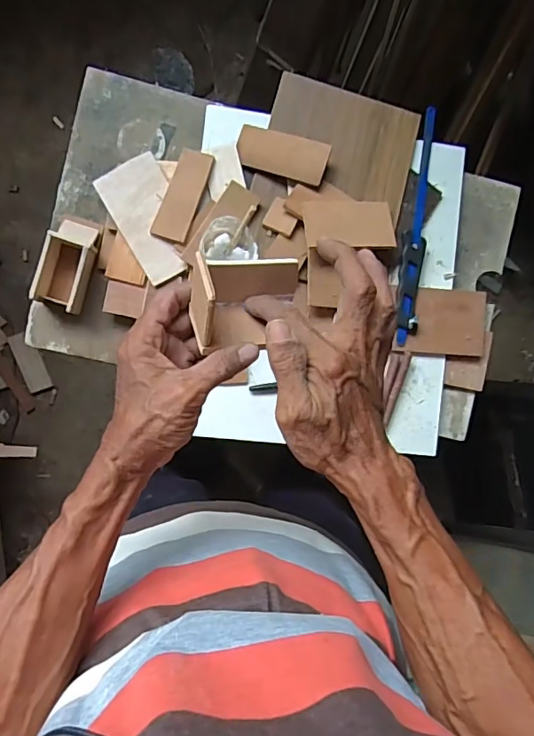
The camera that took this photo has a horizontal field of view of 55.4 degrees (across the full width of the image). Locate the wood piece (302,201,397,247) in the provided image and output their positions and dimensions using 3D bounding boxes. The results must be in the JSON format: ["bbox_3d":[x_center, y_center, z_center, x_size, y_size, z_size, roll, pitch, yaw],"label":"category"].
[{"bbox_3d":[0.099,-0.170,0.603,0.114,0.009,0.067,-3,68,-17],"label":"wood piece"}]

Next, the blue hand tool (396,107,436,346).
[{"bbox_3d":[0.187,-0.178,0.634,0.034,0.018,0.298,8,91,-7],"label":"blue hand tool"}]

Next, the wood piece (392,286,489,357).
[{"bbox_3d":[0.228,-0.060,0.654,0.113,0.010,0.084,3,91,-7],"label":"wood piece"}]

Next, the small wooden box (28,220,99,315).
[{"bbox_3d":[-0.233,-0.121,0.597,0.051,0.041,0.102,14,90,-7],"label":"small wooden box"}]

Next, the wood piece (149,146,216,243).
[{"bbox_3d":[-0.099,-0.205,0.602,0.041,0.011,0.110,20,89,-7],"label":"wood piece"}]

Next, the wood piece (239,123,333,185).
[{"bbox_3d":[0.019,-0.260,0.618,0.111,0.010,0.052,19,89,6],"label":"wood piece"}]

